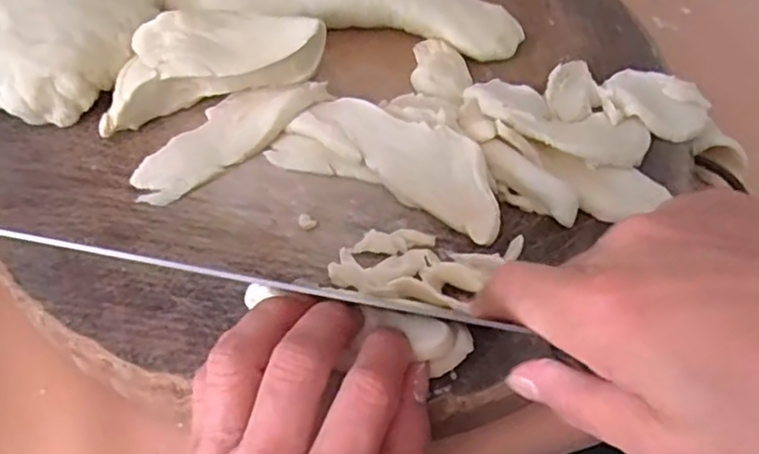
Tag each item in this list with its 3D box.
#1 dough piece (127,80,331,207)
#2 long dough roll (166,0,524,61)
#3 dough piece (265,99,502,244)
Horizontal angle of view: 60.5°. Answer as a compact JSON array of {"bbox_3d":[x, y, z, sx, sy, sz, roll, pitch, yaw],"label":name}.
[{"bbox_3d":[-0.070,-0.046,0.302,0.098,0.010,0.032,-35,65,-25],"label":"dough piece"},{"bbox_3d":[-0.017,-0.122,0.356,0.184,0.024,0.050,5,55,-2],"label":"long dough roll"},{"bbox_3d":[0.006,-0.031,0.294,0.107,0.008,0.042,21,83,15],"label":"dough piece"}]

